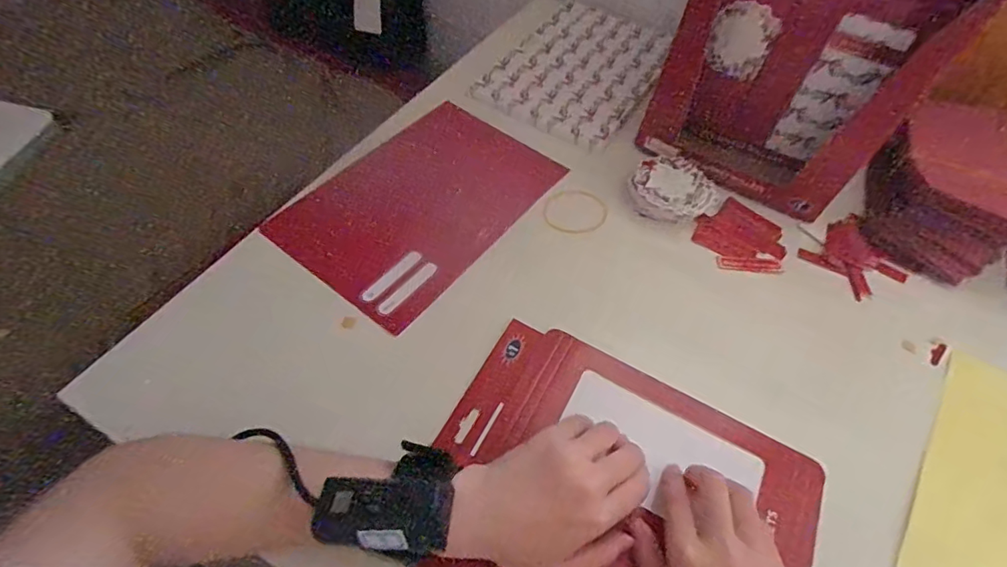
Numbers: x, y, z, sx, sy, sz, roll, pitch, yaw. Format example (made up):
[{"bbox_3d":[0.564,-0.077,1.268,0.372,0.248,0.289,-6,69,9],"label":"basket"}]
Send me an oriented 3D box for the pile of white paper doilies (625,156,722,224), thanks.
[{"bbox_3d":[0.168,-0.093,0.514,0.081,0.025,0.074,3,53,-4],"label":"pile of white paper doilies"}]

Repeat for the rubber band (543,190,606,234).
[{"bbox_3d":[0.071,-0.071,0.502,0.065,0.004,0.055,4,59,-9],"label":"rubber band"}]

